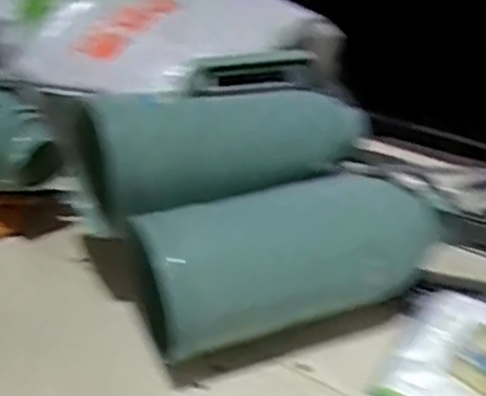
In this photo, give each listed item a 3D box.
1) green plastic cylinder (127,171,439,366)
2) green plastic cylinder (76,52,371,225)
[{"bbox_3d":[0.049,0.052,0.783,0.329,0.128,0.145,-11,33,-23],"label":"green plastic cylinder"},{"bbox_3d":[-0.013,-0.085,0.869,0.363,0.137,0.124,-11,33,-23],"label":"green plastic cylinder"}]

